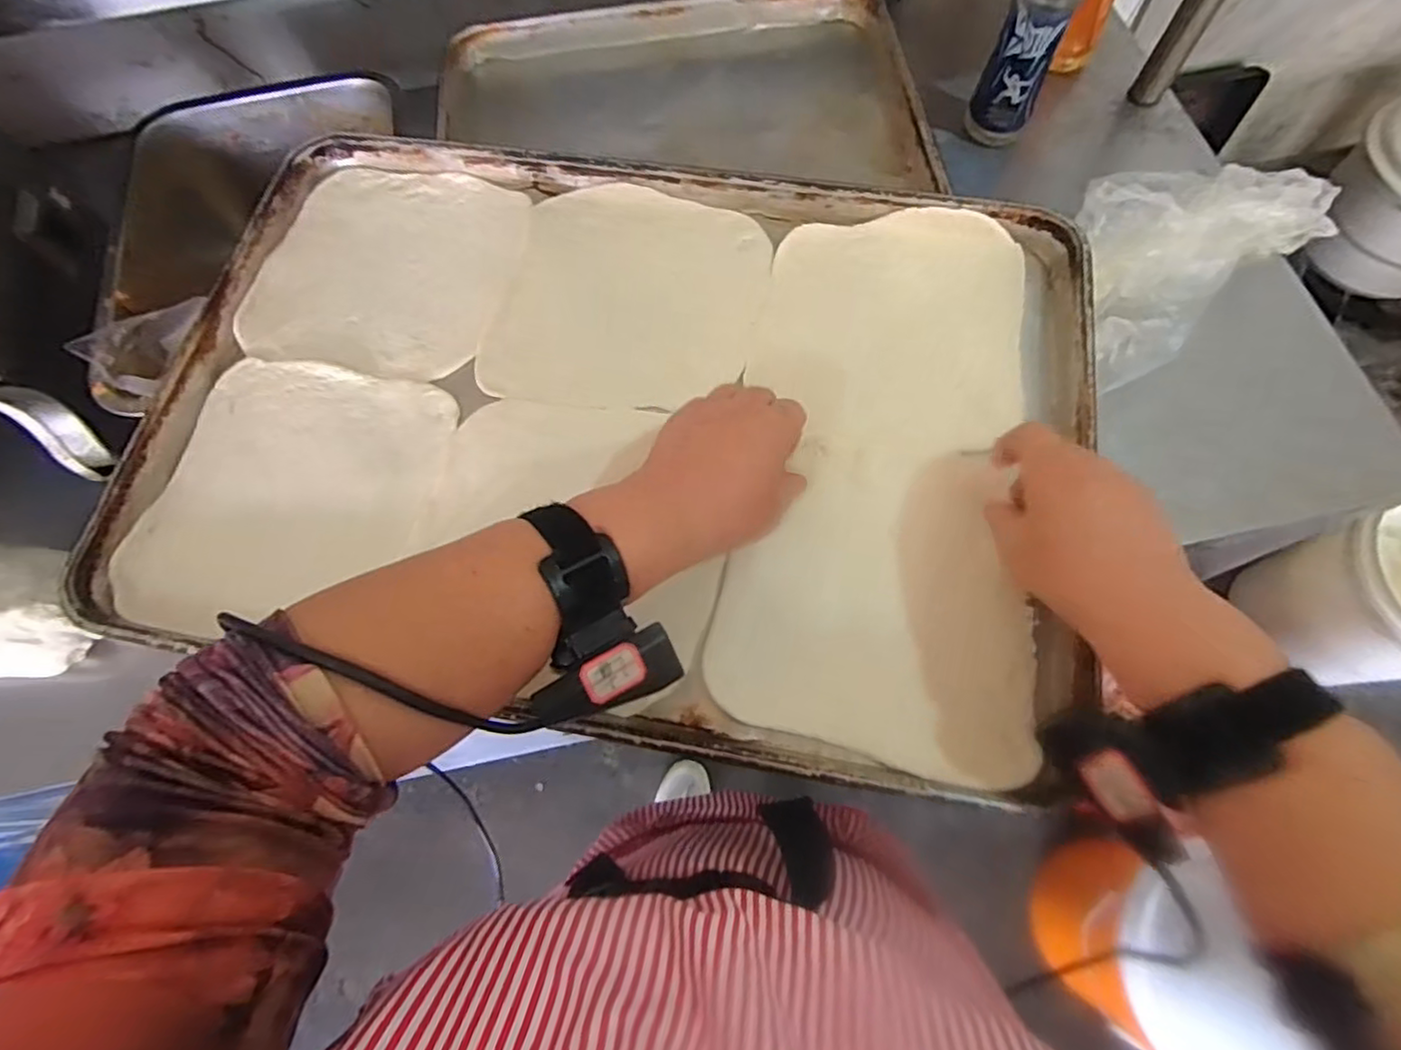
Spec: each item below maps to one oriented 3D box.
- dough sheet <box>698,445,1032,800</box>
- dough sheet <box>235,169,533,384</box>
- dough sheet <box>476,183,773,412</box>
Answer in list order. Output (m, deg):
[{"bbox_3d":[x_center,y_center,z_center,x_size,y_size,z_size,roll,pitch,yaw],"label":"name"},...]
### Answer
[{"bbox_3d":[0.108,0.037,0.394,0.179,0.013,0.191,12,70,7],"label":"dough sheet"},{"bbox_3d":[-0.236,-0.195,0.505,0.188,0.016,0.187,8,69,5],"label":"dough sheet"},{"bbox_3d":[-0.051,-0.164,0.479,0.183,0.009,0.186,11,70,7],"label":"dough sheet"}]

